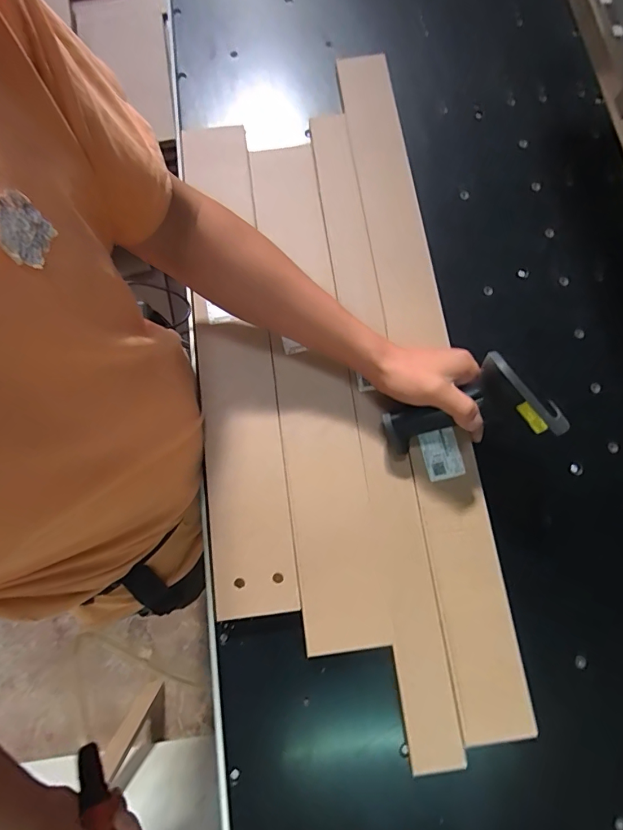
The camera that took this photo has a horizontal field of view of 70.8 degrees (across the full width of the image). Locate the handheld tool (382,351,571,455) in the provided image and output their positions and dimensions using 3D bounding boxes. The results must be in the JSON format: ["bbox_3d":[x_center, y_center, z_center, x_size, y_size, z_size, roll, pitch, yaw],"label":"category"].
[{"bbox_3d":[0.149,-0.005,0.436,0.163,0.045,0.081,-19,75,32],"label":"handheld tool"}]

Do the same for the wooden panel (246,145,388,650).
[{"bbox_3d":[-0.003,-0.058,0.509,0.083,0.008,0.612,-7,77,-2],"label":"wooden panel"}]

